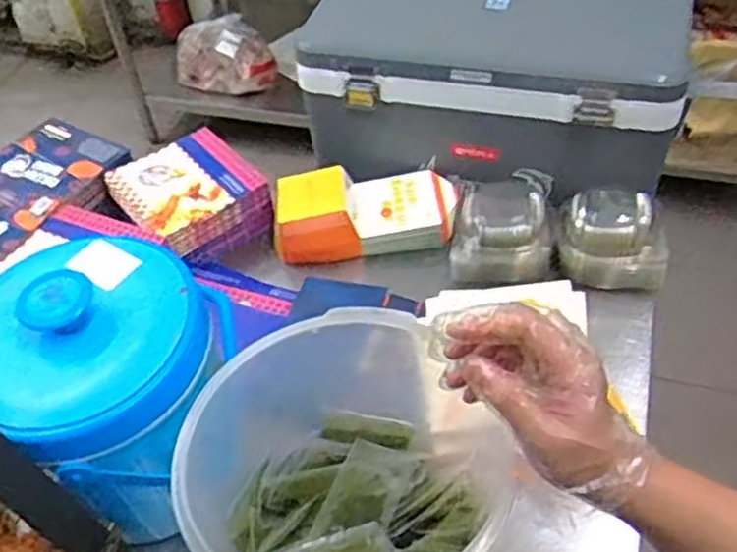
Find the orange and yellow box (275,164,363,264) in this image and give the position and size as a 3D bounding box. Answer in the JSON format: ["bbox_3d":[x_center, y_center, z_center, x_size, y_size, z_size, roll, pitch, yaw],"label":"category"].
[{"bbox_3d":[-0.073,-0.082,1.029,0.113,0.085,0.105,-9,47,-2],"label":"orange and yellow box"}]

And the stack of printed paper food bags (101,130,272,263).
[{"bbox_3d":[-0.242,-0.106,1.058,0.167,0.070,0.193,-31,51,-22],"label":"stack of printed paper food bags"}]

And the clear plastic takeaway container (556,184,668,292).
[{"bbox_3d":[0.304,-0.051,0.948,0.130,0.078,0.104,8,48,14],"label":"clear plastic takeaway container"}]

